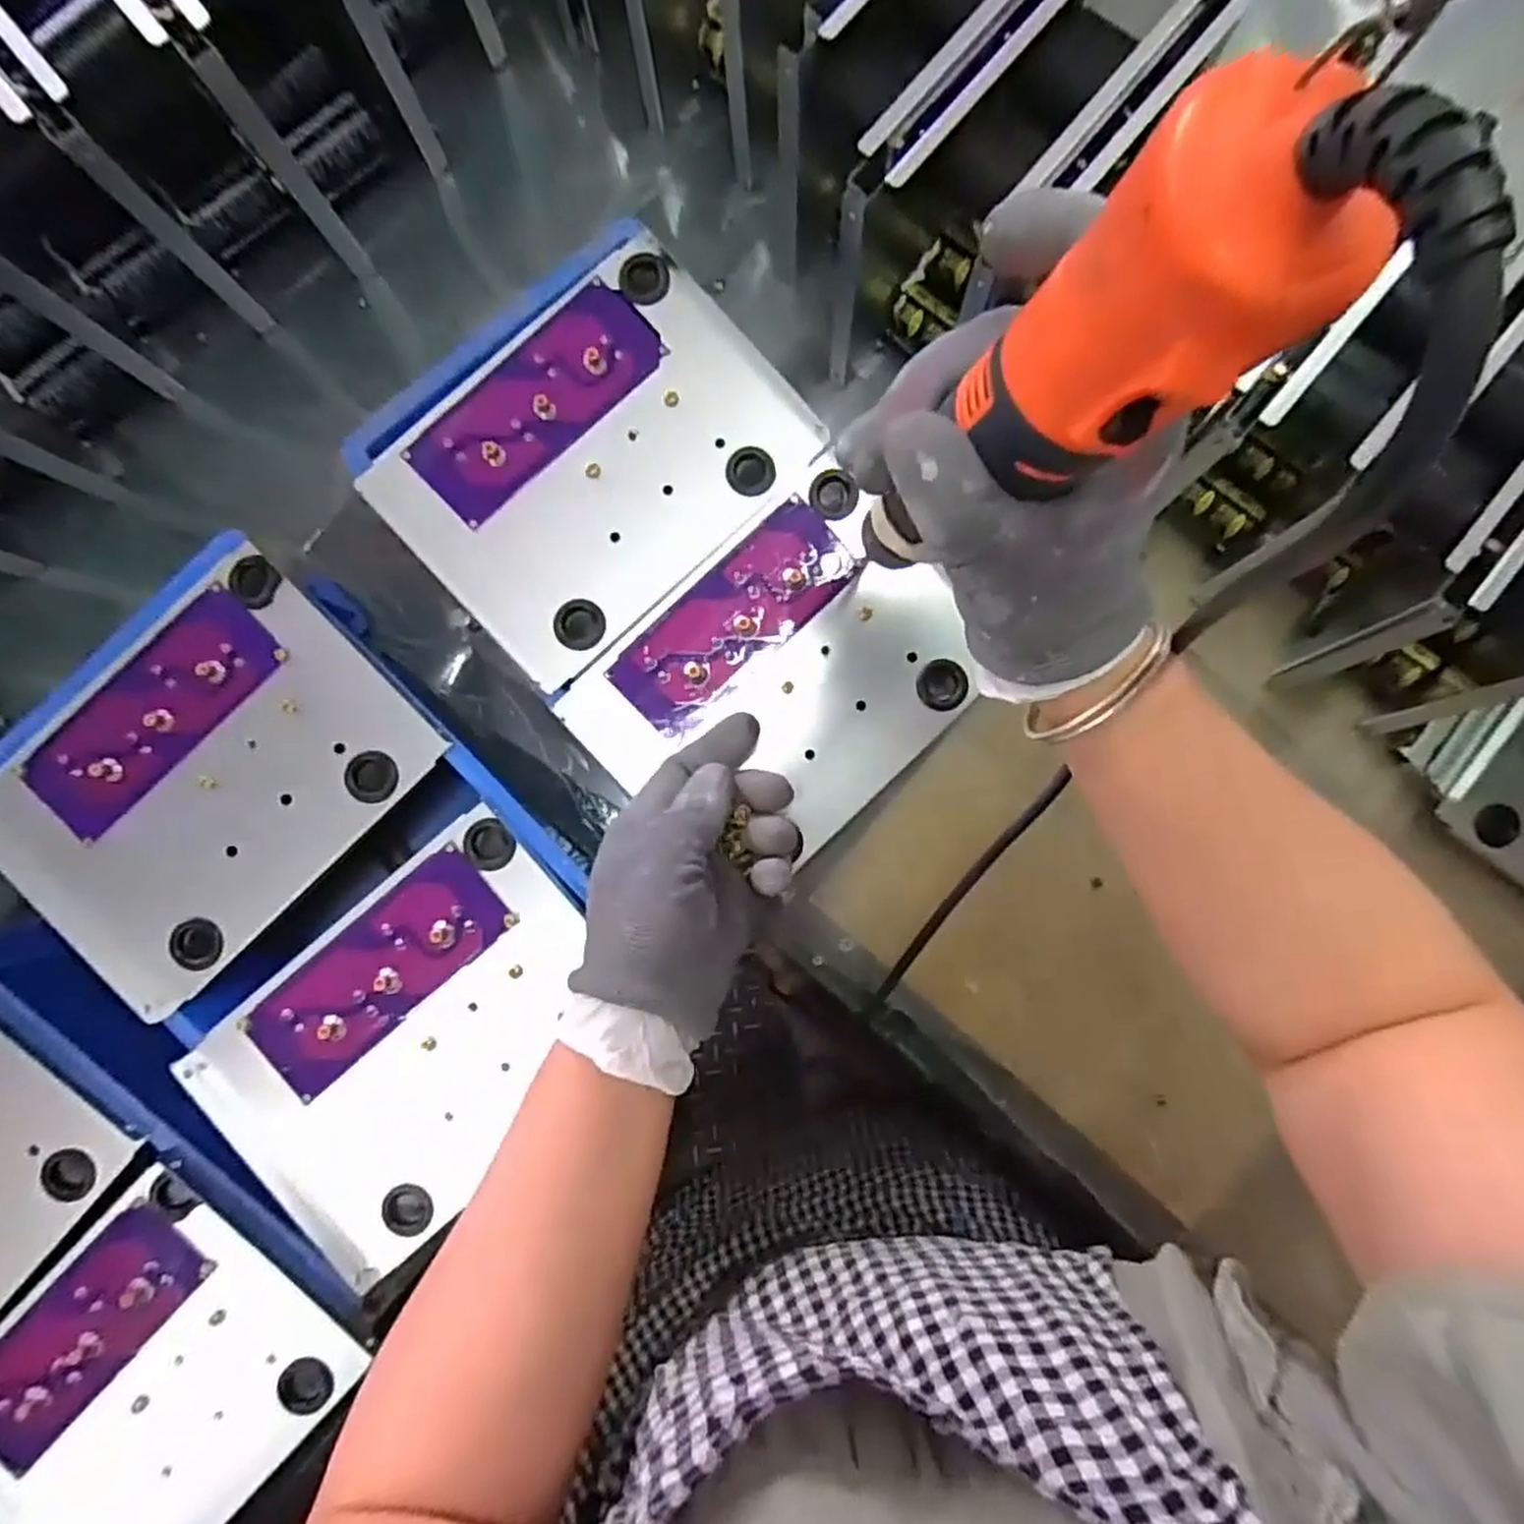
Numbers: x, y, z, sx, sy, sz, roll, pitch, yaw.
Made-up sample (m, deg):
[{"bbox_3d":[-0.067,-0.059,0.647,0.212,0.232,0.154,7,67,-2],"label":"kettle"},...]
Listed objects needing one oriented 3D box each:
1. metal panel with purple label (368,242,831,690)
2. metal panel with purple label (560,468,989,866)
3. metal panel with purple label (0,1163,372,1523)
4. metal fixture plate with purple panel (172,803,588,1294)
[{"bbox_3d":[-0.082,-0.154,0.410,0.201,0.014,0.140,-43,91,-3],"label":"metal panel with purple label"},{"bbox_3d":[0.014,-0.037,0.410,0.186,0.016,0.143,-43,91,-3],"label":"metal panel with purple label"},{"bbox_3d":[-0.316,0.324,0.394,0.146,0.024,0.199,43,87,-2],"label":"metal panel with purple label"},{"bbox_3d":[-0.169,0.140,0.402,0.198,0.021,0.140,-42,91,-3],"label":"metal fixture plate with purple panel"}]

